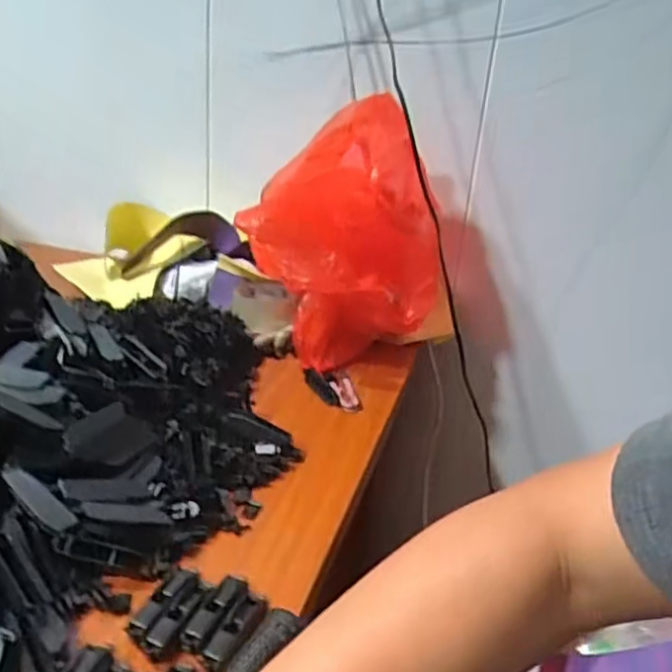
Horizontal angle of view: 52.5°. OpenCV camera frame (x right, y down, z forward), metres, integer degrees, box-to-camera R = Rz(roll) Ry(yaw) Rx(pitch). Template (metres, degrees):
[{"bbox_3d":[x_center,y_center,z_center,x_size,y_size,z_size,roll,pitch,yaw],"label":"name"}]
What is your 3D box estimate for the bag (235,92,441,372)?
[{"bbox_3d":[0.022,-0.123,0.834,0.203,0.289,0.277,9,25,9],"label":"bag"}]

